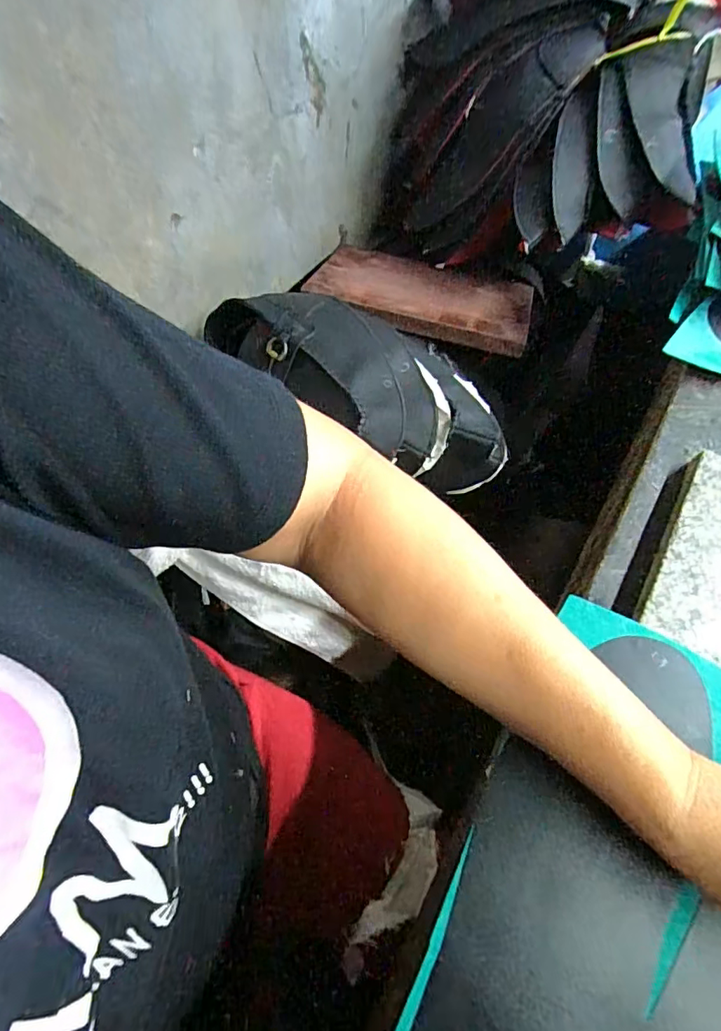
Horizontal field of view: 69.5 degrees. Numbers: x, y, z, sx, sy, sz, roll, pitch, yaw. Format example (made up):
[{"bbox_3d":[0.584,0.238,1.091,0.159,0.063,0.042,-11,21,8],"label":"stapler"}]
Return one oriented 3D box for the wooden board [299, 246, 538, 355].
[{"bbox_3d":[0.080,-0.285,0.676,0.275,0.022,0.172,16,48,7],"label":"wooden board"}]

